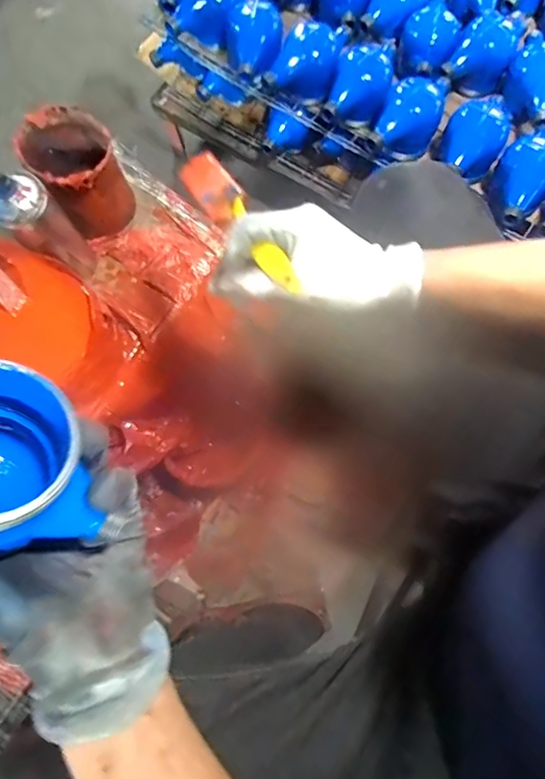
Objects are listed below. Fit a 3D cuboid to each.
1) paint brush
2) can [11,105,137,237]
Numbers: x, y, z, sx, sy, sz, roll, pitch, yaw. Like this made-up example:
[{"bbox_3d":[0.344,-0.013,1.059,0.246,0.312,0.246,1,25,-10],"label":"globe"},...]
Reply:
[{"bbox_3d":[-0.027,-0.141,0.408,0.033,0.014,0.159,-34,69,-8],"label":"paint brush"},{"bbox_3d":[-0.248,-0.279,0.647,0.104,0.117,0.110,-35,76,-8],"label":"can"}]

